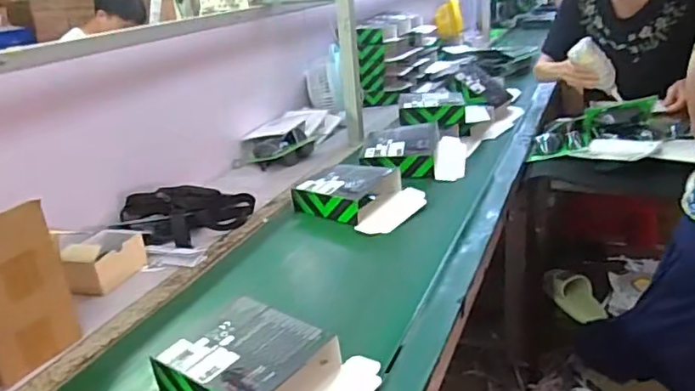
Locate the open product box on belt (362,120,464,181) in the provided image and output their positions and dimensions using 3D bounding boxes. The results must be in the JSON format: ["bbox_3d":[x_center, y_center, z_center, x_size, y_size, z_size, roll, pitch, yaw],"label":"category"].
[{"bbox_3d":[0.169,-0.121,1.452,0.250,0.084,0.166,-2,21,10],"label":"open product box on belt"}]

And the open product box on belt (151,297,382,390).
[{"bbox_3d":[-0.098,0.219,0.721,0.230,0.063,0.188,11,26,36],"label":"open product box on belt"}]

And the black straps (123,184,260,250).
[{"bbox_3d":[-0.333,0.035,1.196,0.278,0.080,0.190,-9,21,-10],"label":"black straps"}]

